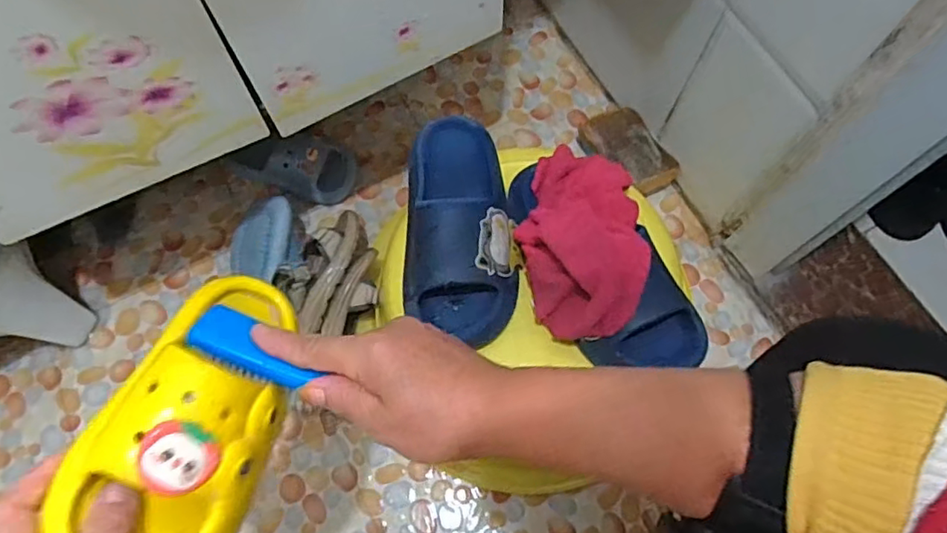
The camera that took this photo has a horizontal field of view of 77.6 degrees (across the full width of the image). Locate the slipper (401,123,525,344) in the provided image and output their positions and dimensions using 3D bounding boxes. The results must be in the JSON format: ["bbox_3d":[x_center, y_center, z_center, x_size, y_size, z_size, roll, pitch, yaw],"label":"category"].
[{"bbox_3d":[-0.013,-0.052,0.629,0.122,0.067,0.263,2,69,0],"label":"slipper"}]

